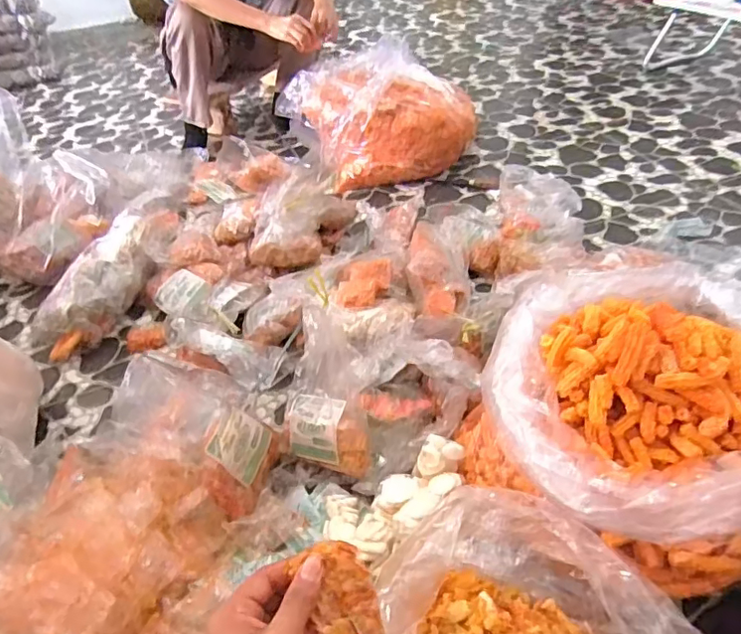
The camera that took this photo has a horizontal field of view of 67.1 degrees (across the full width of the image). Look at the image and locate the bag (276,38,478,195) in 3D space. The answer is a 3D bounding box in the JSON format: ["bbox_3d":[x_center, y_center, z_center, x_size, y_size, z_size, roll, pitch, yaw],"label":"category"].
[{"bbox_3d":[0.024,-0.502,1.412,0.476,0.285,0.229,-12,43,-6],"label":"bag"}]

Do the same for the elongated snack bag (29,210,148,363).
[{"bbox_3d":[-0.550,-0.067,1.114,0.142,0.086,0.320,6,57,14],"label":"elongated snack bag"}]

